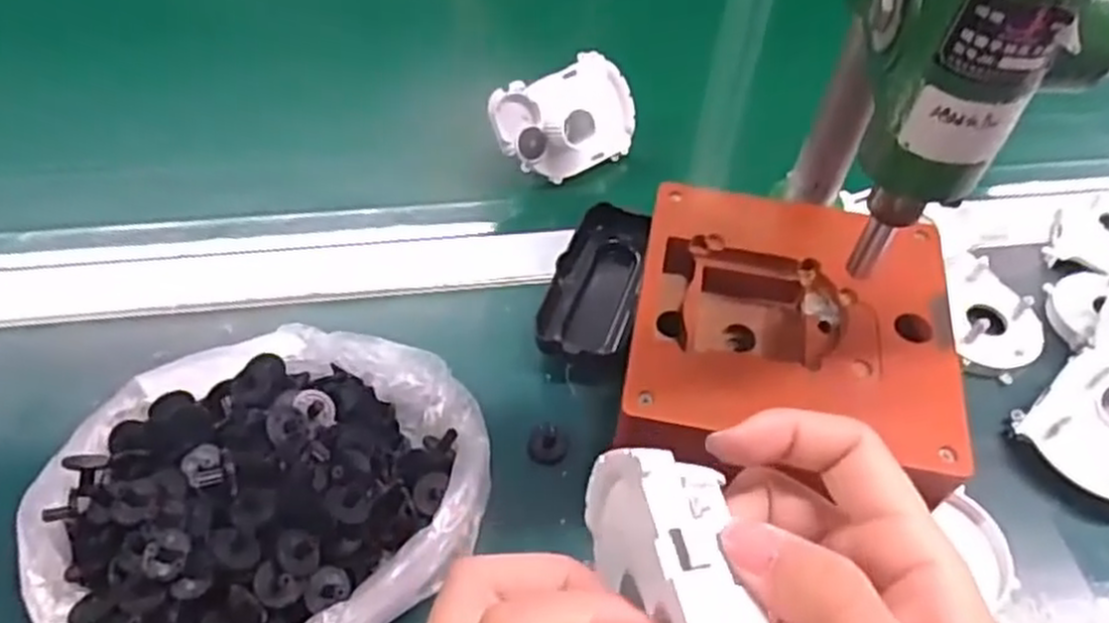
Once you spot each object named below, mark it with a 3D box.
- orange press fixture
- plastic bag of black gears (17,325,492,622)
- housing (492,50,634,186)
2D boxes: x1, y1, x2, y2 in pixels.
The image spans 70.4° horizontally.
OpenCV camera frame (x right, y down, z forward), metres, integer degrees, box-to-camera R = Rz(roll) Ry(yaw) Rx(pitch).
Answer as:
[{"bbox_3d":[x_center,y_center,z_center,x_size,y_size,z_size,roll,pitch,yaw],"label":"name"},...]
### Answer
[{"bbox_3d":[0.117,0.012,0.395,0.148,0.040,0.165,10,54,6],"label":"orange press fixture"},{"bbox_3d":[-0.127,0.084,0.361,0.187,0.061,0.161,-25,58,-18],"label":"plastic bag of black gears"},{"bbox_3d":[0.008,-0.124,0.521,0.099,0.070,0.038,-27,27,-21],"label":"housing"}]

